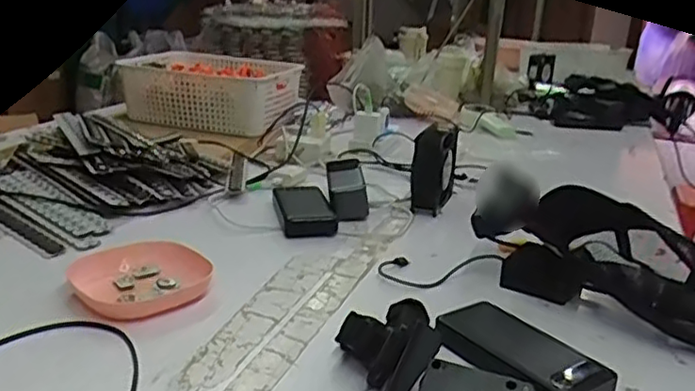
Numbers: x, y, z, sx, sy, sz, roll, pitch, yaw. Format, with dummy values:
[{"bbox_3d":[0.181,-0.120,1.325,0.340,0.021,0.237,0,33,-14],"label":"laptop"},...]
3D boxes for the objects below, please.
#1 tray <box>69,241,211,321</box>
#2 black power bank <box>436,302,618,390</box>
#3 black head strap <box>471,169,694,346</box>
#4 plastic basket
[{"bbox_3d":[-0.225,0.088,0.704,0.131,0.023,0.137,-13,25,-39],"label":"tray"},{"bbox_3d":[0.157,0.143,0.584,0.076,0.030,0.159,-11,24,-36],"label":"black power bank"},{"bbox_3d":[0.294,0.064,0.722,0.296,0.100,0.126,18,24,38],"label":"black head strap"},{"bbox_3d":[-0.331,-0.246,1.523,0.384,0.116,0.296,8,19,14],"label":"plastic basket"}]

